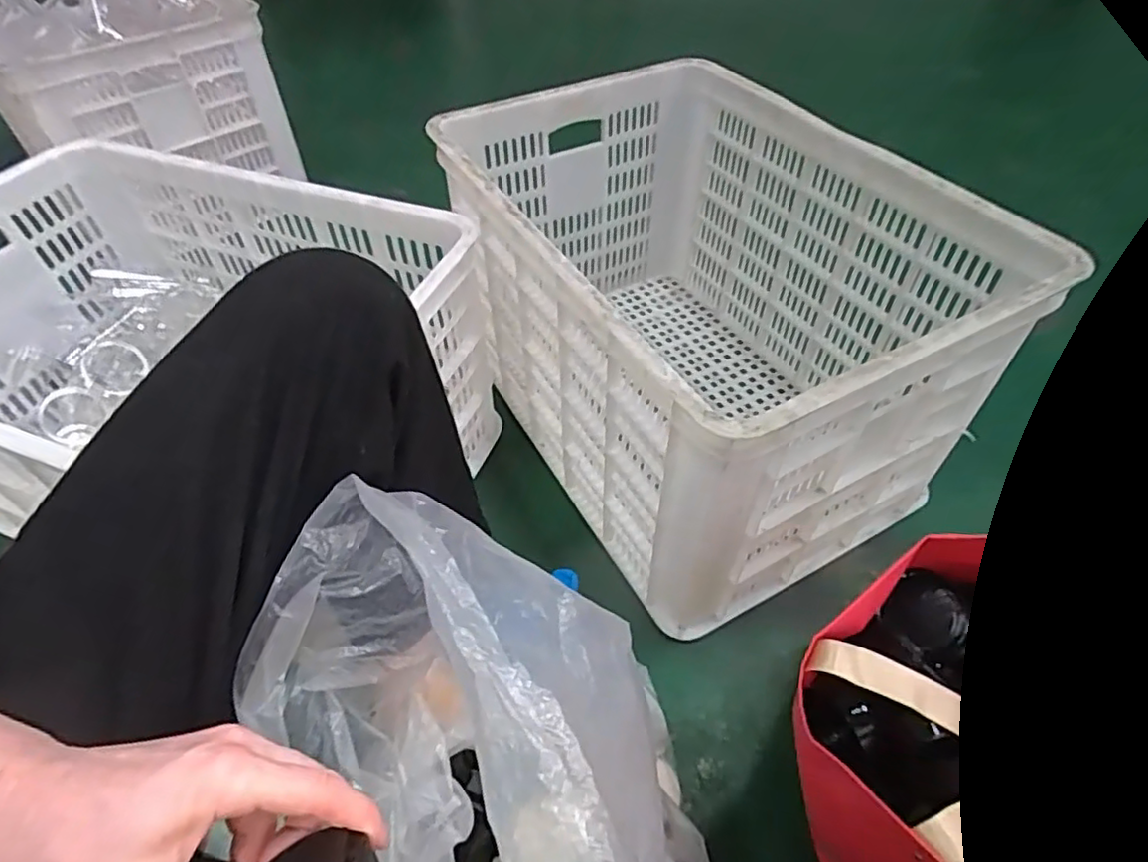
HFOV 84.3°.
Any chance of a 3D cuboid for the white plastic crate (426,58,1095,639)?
[{"bbox_3d":[0.143,-0.141,0.804,0.411,0.375,0.615,-24,53,-19],"label":"white plastic crate"}]

